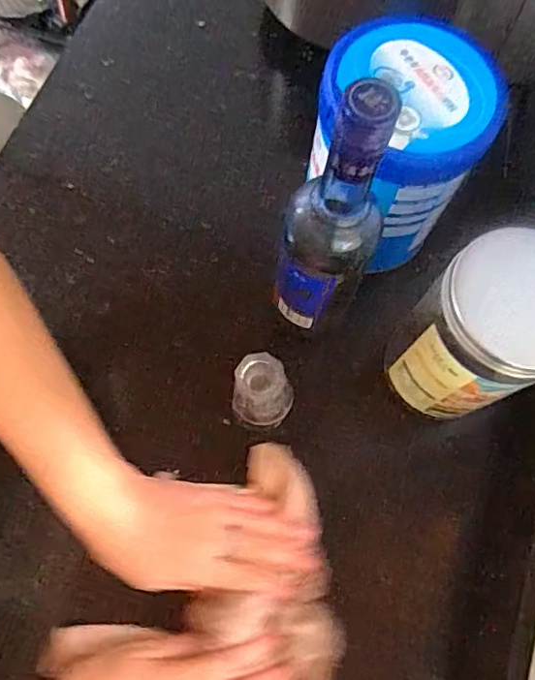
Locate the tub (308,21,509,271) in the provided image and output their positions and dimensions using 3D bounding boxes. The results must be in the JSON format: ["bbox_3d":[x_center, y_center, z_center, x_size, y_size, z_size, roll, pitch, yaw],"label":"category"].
[{"bbox_3d":[0.103,-0.154,0.447,0.121,0.170,0.123,1,72,-2],"label":"tub"}]

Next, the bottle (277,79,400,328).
[{"bbox_3d":[0.040,-0.075,0.362,0.054,0.223,0.053,3,72,-1],"label":"bottle"}]

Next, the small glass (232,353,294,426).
[{"bbox_3d":[-0.004,0.043,0.431,0.045,0.074,0.043,1,72,-2],"label":"small glass"}]

